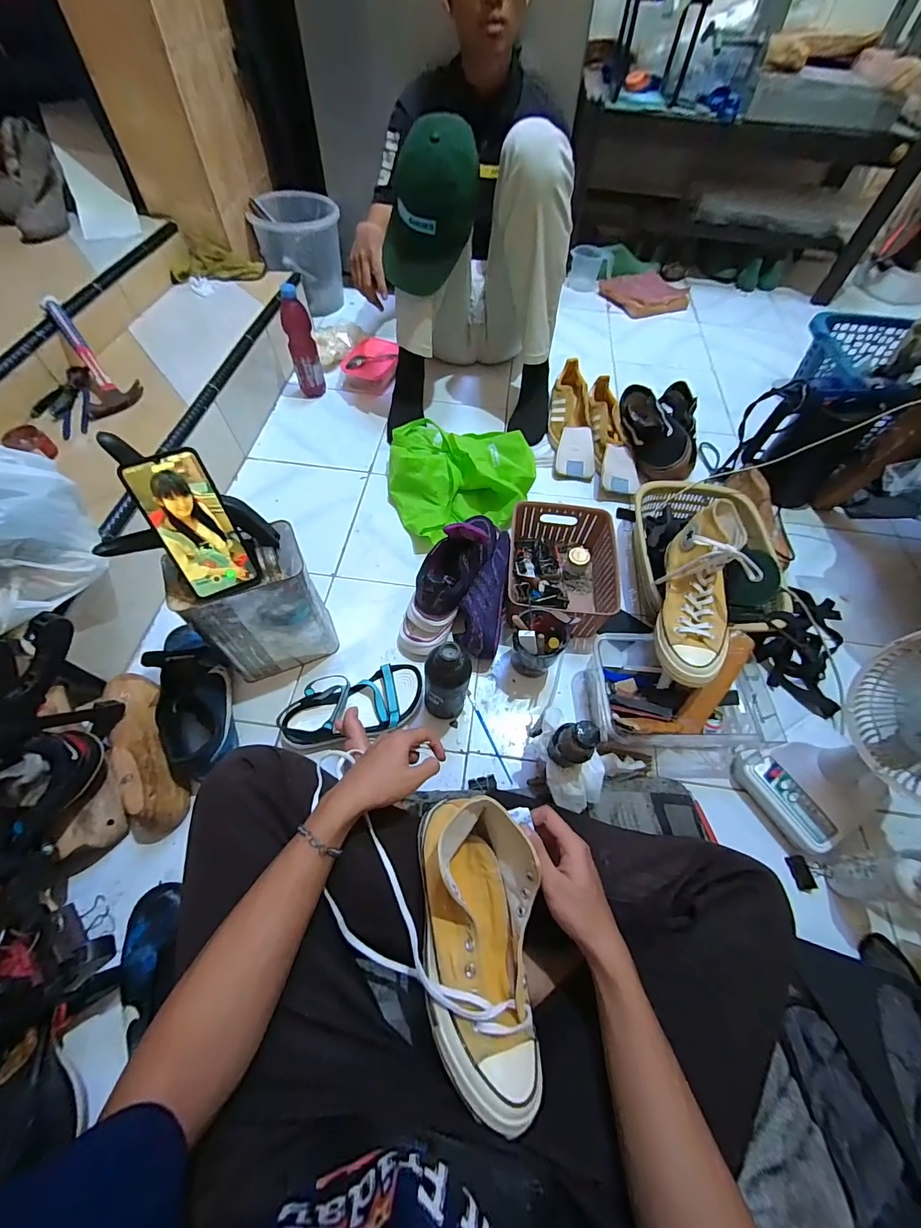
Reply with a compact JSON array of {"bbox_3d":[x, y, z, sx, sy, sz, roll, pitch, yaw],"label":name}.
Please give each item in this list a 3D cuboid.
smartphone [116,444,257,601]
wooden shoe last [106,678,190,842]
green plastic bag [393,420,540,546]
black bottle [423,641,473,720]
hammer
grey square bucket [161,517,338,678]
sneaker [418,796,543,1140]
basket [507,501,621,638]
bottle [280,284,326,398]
[{"bbox_3d":[-0.303,-0.098,0.490,0.076,0.164,0.015,-23,35,-15],"label":"smartphone"},{"bbox_3d":[-0.470,0.188,0.623,0.081,0.086,0.268,-23,63,-15],"label":"wooden shoe last"},{"bbox_3d":[-0.002,-0.311,0.923,0.303,0.088,0.323,-14,61,-11],"label":"green plastic bag"},{"bbox_3d":[-0.020,0.106,0.630,0.067,0.175,0.057,3,60,-1],"label":"black bottle"},{"bbox_3d":[-0.727,-0.501,0.838,0.104,0.044,0.266,-32,88,-19],"label":"hammer"},{"bbox_3d":[-0.295,-0.003,0.641,0.165,0.243,0.097,-24,64,-16],"label":"grey square bucket"},{"bbox_3d":[0.021,0.320,0.416,0.110,0.097,0.251,-4,63,-5],"label":"sneaker"},{"bbox_3d":[0.194,-0.083,0.803,0.210,0.094,0.248,8,60,2],"label":"basket"},{"bbox_3d":[-0.380,-0.643,1.024,0.065,0.221,0.059,-14,61,-10],"label":"bottle"}]

